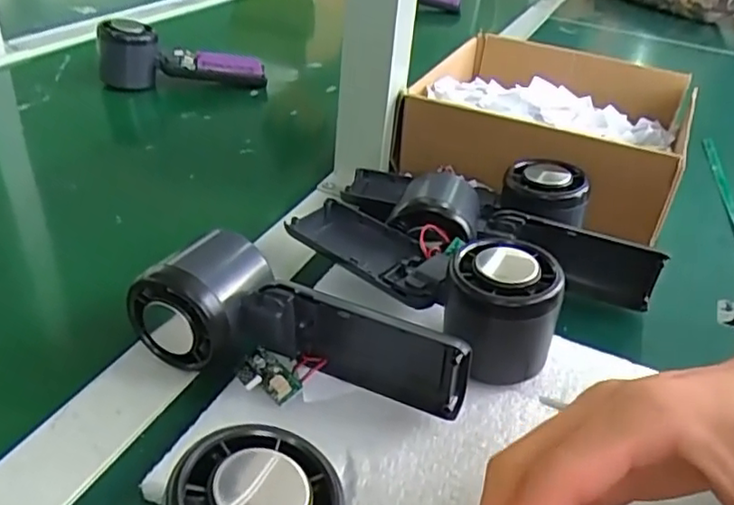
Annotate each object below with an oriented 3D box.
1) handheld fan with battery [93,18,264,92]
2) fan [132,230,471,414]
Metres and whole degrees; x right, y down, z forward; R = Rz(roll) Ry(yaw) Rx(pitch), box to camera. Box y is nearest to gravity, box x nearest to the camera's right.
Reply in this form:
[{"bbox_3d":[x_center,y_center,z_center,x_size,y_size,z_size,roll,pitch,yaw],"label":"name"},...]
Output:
[{"bbox_3d":[-0.185,-0.196,0.638,0.157,0.056,0.042,0,35,-9],"label":"handheld fan with battery"},{"bbox_3d":[-0.031,0.038,0.304,0.160,0.050,0.060,18,36,17],"label":"fan"}]

